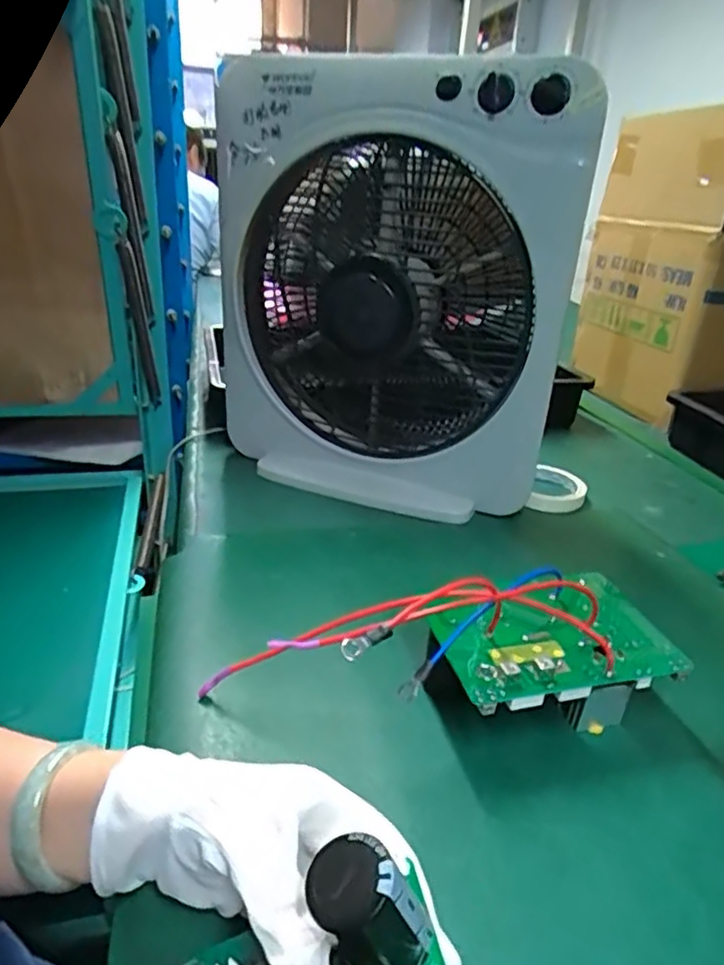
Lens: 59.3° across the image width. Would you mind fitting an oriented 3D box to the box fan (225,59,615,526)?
[{"bbox_3d":[0.021,-0.182,0.664,0.368,0.413,0.105,14,28,20],"label":"box fan"}]

